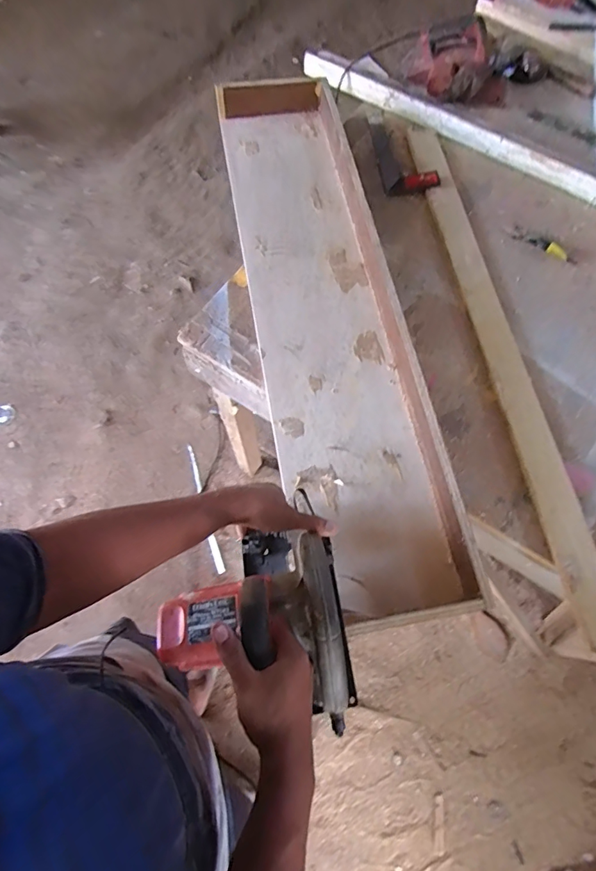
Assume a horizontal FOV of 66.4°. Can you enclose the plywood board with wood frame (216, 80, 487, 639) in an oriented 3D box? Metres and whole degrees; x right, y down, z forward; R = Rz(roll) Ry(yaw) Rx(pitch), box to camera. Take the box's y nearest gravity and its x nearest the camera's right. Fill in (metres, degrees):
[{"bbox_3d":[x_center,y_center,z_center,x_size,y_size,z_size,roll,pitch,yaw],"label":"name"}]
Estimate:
[{"bbox_3d":[0.040,-0.263,0.877,0.262,0.079,1.172,-10,69,-3],"label":"plywood board with wood frame"}]

